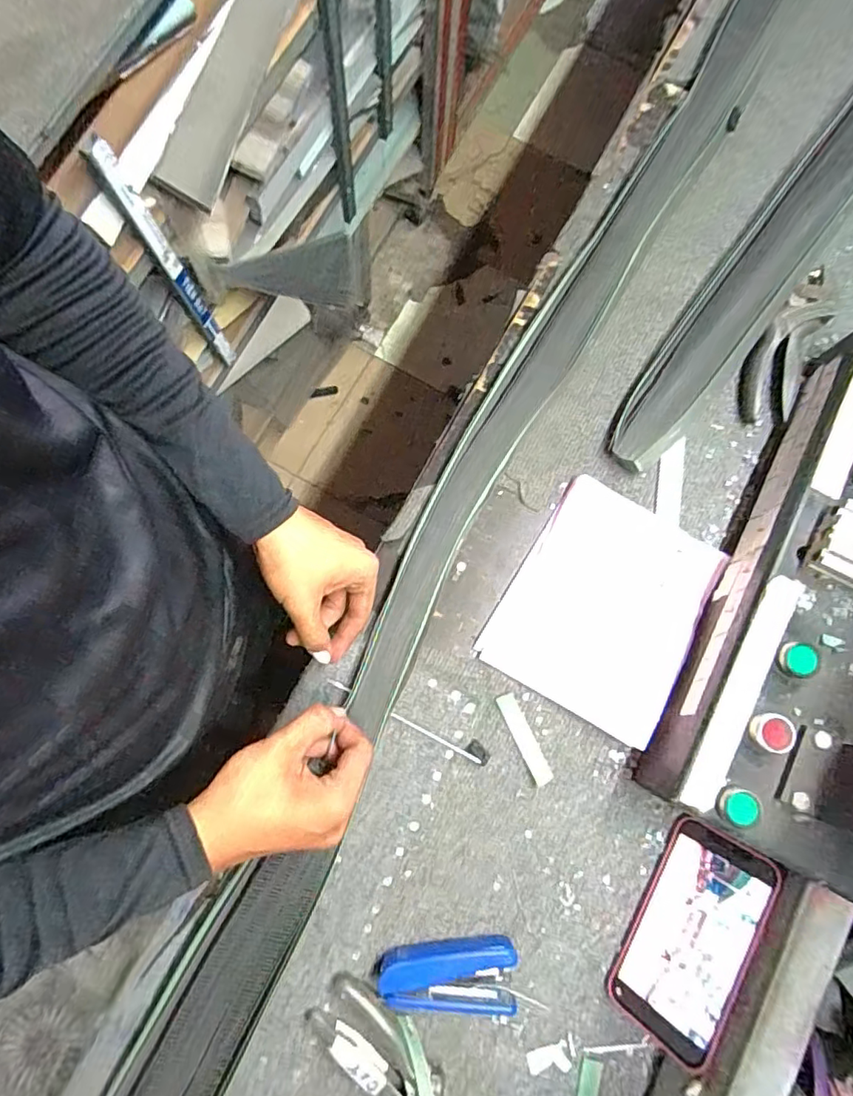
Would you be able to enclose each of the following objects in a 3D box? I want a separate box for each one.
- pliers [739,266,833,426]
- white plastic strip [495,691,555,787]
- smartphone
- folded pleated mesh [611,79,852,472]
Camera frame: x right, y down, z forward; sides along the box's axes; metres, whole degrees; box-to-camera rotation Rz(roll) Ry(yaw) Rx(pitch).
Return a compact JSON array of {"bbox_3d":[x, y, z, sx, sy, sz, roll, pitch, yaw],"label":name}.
[{"bbox_3d":[0.353,-0.199,0.552,0.055,0.020,0.166,25,81,6],"label":"pliers"},{"bbox_3d":[0.087,0.171,0.503,0.017,0.004,0.083,-26,80,-4],"label":"white plastic strip"},{"bbox_3d":[0.213,0.313,0.453,0.083,0.009,0.165,20,78,46],"label":"smartphone"},{"bbox_3d":[0.444,-0.417,0.596,0.080,0.030,0.845,38,82,8],"label":"folded pleated mesh"}]

